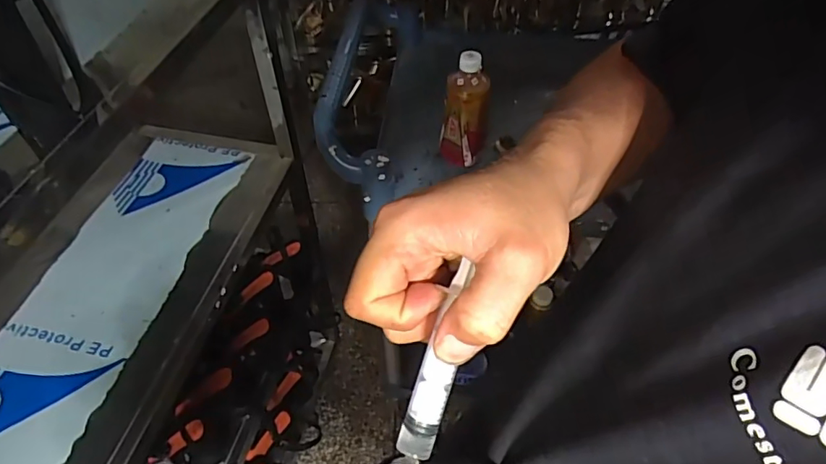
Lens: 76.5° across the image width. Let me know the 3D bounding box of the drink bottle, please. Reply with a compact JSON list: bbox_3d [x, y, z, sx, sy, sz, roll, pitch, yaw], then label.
[{"bbox_3d":[0.078,-0.180,0.794,0.065,0.179,0.053,8,50,5],"label":"drink bottle"}]

